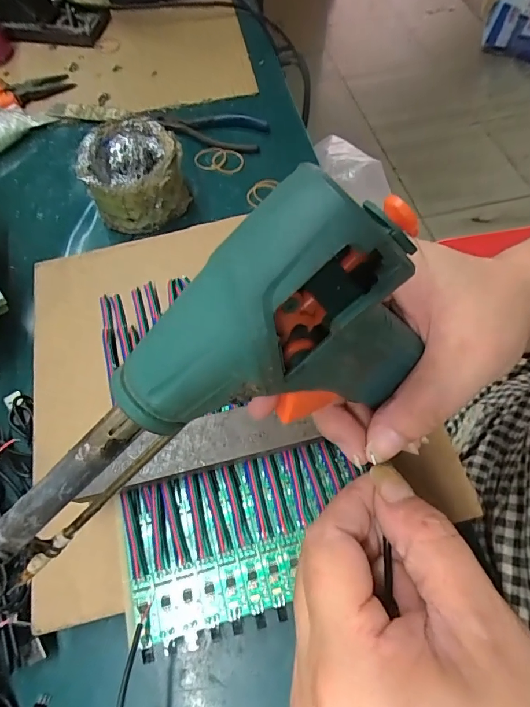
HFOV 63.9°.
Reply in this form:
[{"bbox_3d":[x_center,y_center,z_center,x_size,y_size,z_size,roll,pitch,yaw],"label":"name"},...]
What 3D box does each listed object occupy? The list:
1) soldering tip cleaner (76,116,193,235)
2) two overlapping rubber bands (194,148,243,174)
[{"bbox_3d":[-0.115,-0.158,0.379,0.083,0.066,0.078,0,62,1],"label":"soldering tip cleaner"},{"bbox_3d":[-0.046,-0.198,0.433,0.052,0.005,0.035,8,63,5],"label":"two overlapping rubber bands"}]

